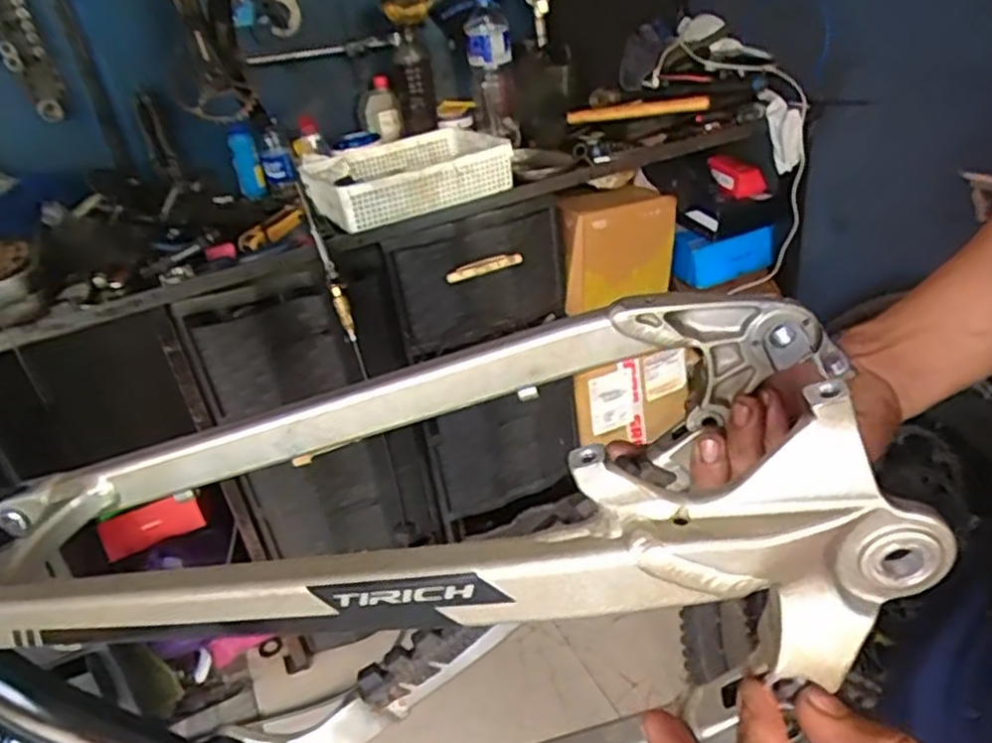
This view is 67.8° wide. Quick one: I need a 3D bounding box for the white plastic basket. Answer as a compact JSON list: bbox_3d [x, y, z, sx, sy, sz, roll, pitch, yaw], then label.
[{"bbox_3d":[-0.164,-0.355,1.334,0.327,0.075,0.261,-23,33,-22],"label":"white plastic basket"}]

